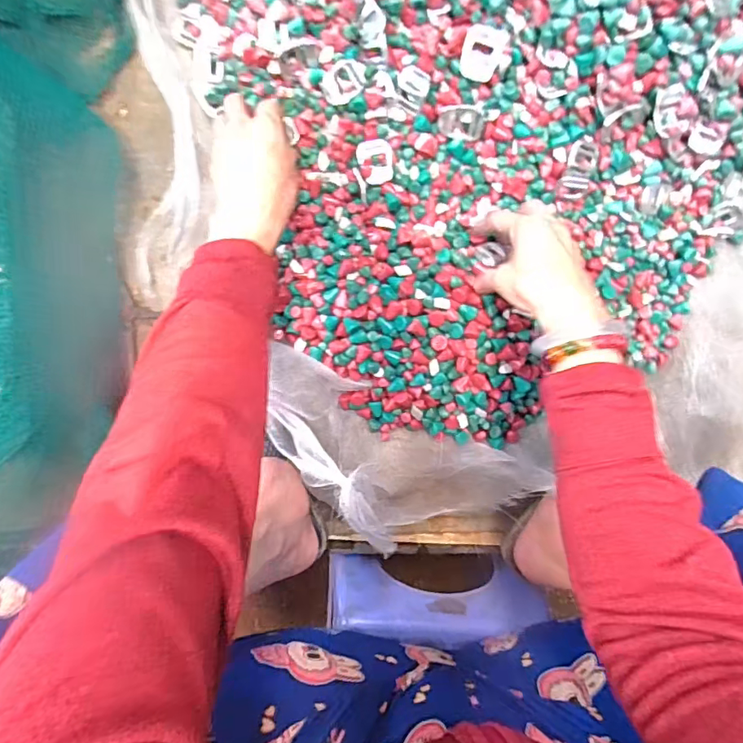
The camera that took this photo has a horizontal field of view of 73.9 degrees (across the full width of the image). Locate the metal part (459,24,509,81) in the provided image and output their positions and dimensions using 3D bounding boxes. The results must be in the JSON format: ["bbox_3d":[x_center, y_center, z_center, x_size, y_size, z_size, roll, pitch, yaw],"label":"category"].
[{"bbox_3d":[0.095,-0.275,0.423,0.034,0.008,0.046,22,100,-4],"label":"metal part"}]

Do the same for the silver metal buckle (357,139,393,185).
[{"bbox_3d":[0.005,-0.201,0.473,0.032,0.005,0.040,-13,98,2],"label":"silver metal buckle"}]

